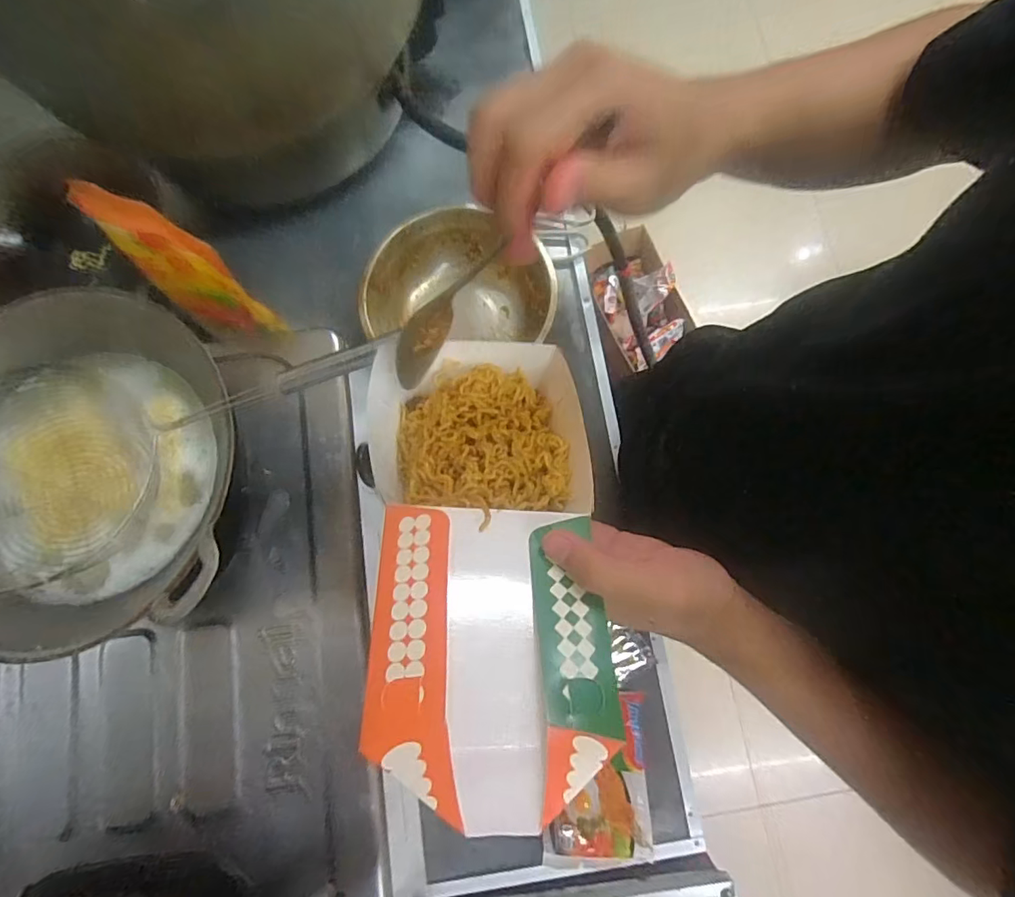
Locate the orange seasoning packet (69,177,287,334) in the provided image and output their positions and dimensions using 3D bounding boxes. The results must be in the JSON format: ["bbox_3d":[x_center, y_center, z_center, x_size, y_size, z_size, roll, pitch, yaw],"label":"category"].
[{"bbox_3d":[-0.285,-0.154,0.462,0.123,0.162,0.035,27,79,7],"label":"orange seasoning packet"}]

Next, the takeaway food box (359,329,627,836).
[{"bbox_3d":[-0.014,0.038,0.263,0.124,0.047,0.247,-6,48,0],"label":"takeaway food box"}]

